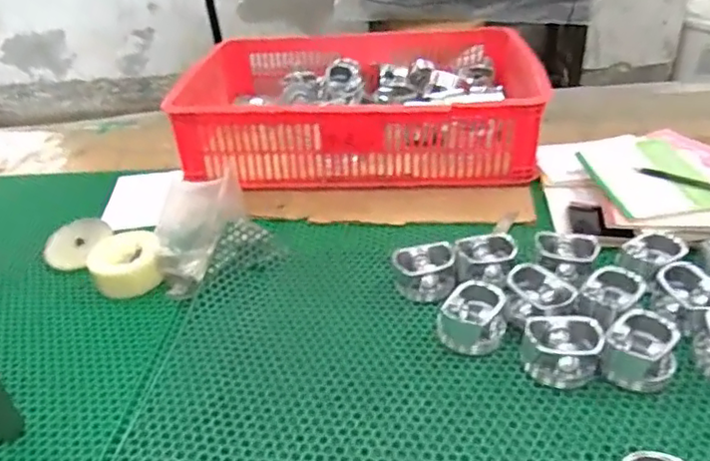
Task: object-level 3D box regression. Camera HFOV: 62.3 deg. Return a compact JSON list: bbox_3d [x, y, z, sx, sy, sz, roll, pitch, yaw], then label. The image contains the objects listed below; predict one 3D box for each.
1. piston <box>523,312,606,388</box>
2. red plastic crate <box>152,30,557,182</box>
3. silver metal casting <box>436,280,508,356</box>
[{"bbox_3d":[0.217,0.124,0.619,0.077,0.046,0.069,15,38,29],"label":"piston"},{"bbox_3d":[0.007,-0.240,1.108,0.581,0.156,0.431,-2,33,6],"label":"red plastic crate"},{"bbox_3d":[0.132,0.096,0.666,0.074,0.058,0.070,10,36,23],"label":"silver metal casting"}]

